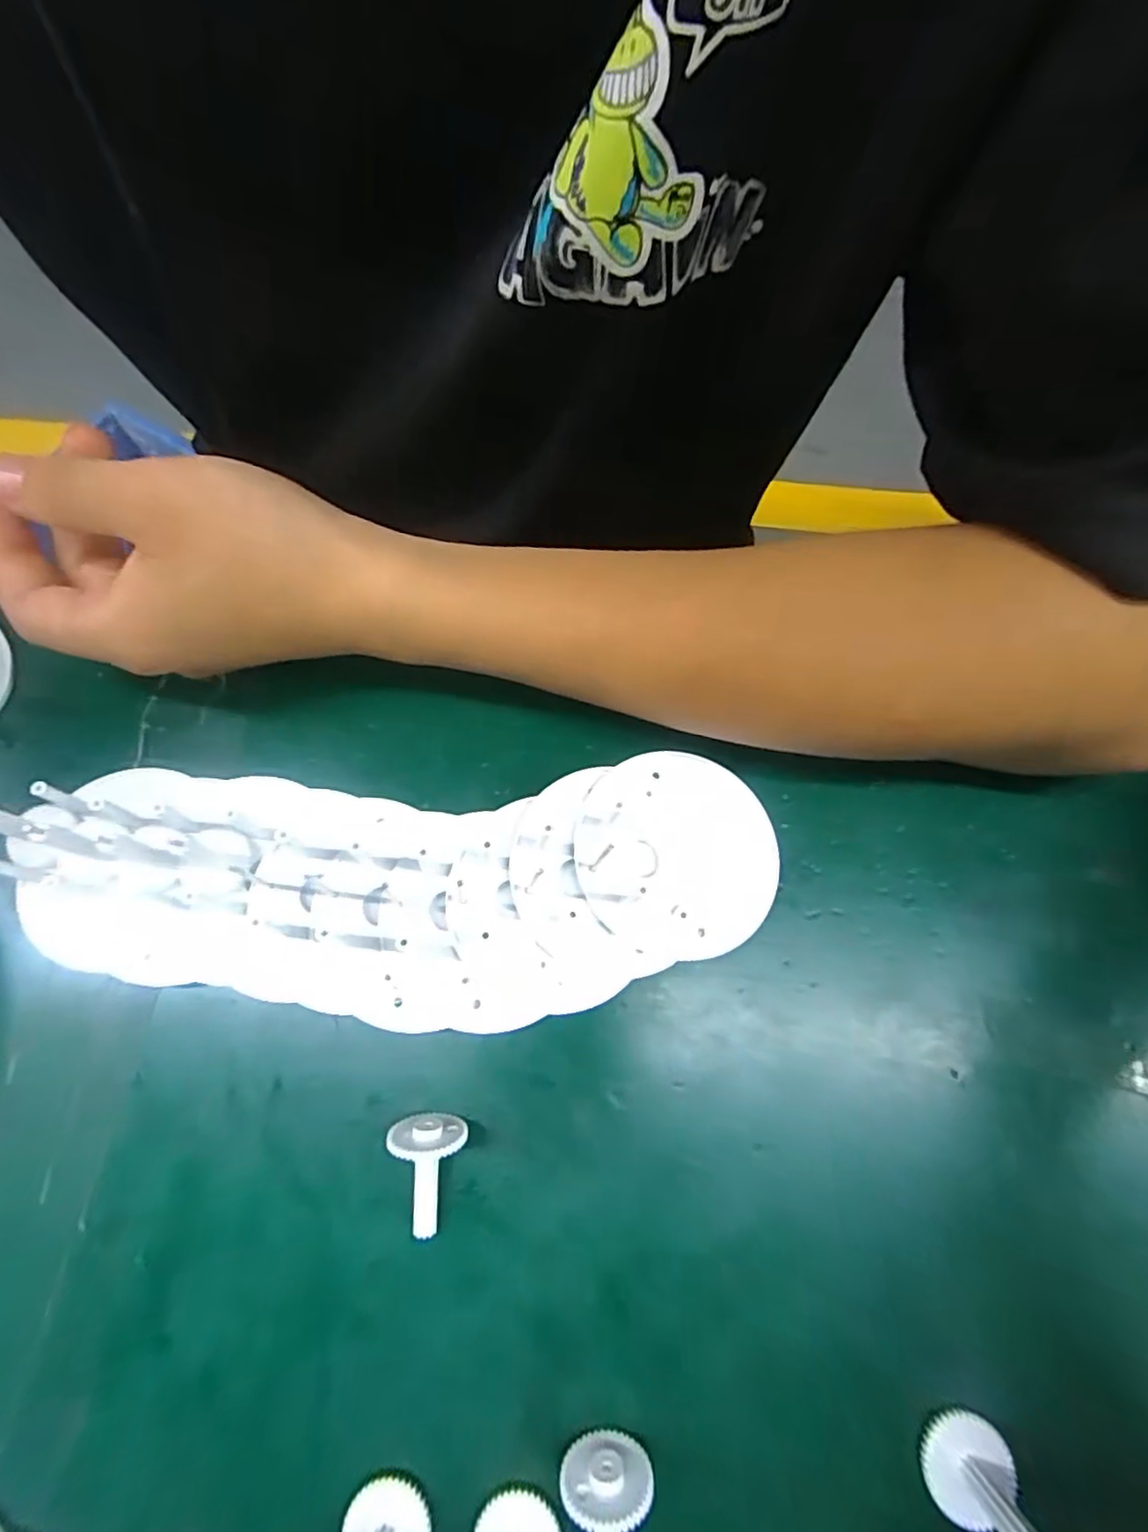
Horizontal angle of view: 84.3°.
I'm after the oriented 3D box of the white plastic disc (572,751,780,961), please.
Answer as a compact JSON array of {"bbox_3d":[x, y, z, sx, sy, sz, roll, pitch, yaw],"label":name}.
[{"bbox_3d":[0.031,0.026,0.192,0.059,0.010,0.059,0,71,1],"label":"white plastic disc"}]

